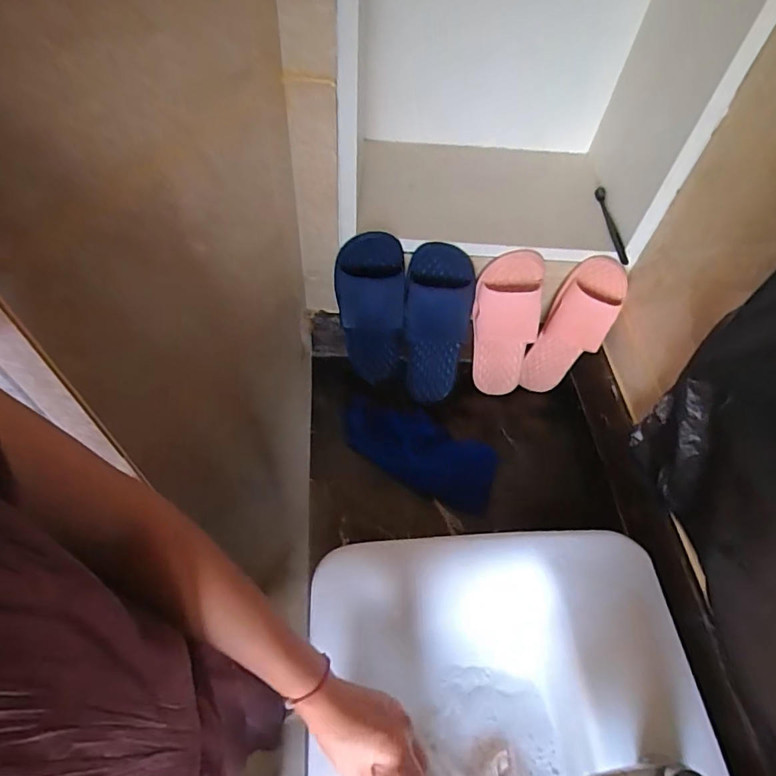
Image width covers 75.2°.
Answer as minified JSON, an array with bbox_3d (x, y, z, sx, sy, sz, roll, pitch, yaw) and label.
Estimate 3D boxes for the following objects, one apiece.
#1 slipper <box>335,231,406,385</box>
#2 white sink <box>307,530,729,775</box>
[{"bbox_3d":[-0.031,-0.106,0.830,0.106,0.286,0.078,-2,56,-5],"label":"slipper"},{"bbox_3d":[0.135,0.446,0.556,0.430,0.126,0.538,-2,56,-5],"label":"white sink"}]

